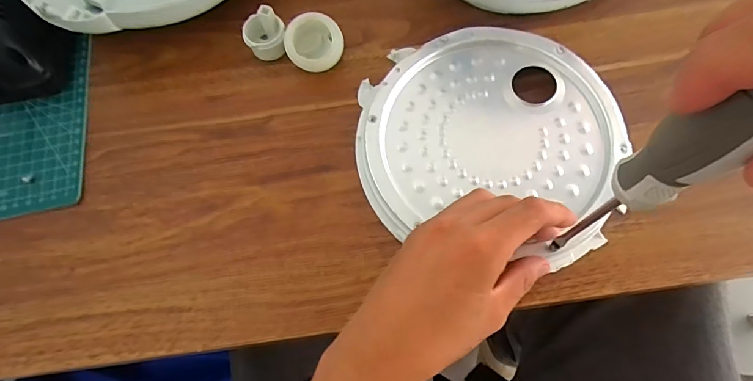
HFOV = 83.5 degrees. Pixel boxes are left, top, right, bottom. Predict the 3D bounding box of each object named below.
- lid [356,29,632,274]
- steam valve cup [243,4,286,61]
[{"bbox_3d":[0.082,-0.042,0.315,0.189,0.025,0.167,8,68,6],"label":"lid"},{"bbox_3d":[-0.094,-0.130,0.353,0.032,0.030,0.030,-10,68,0],"label":"steam valve cup"}]

